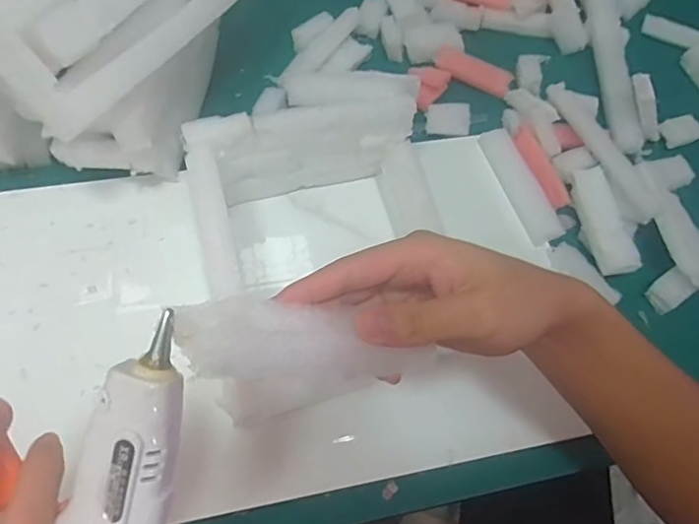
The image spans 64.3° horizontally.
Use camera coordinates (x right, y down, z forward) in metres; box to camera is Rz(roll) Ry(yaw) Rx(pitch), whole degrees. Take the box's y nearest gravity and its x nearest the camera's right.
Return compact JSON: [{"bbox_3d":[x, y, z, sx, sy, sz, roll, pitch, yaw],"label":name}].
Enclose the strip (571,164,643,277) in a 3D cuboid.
[{"bbox_3d":[0.226,-0.040,0.499,0.032,0.012,0.107,-22,59,23],"label":"strip"}]

